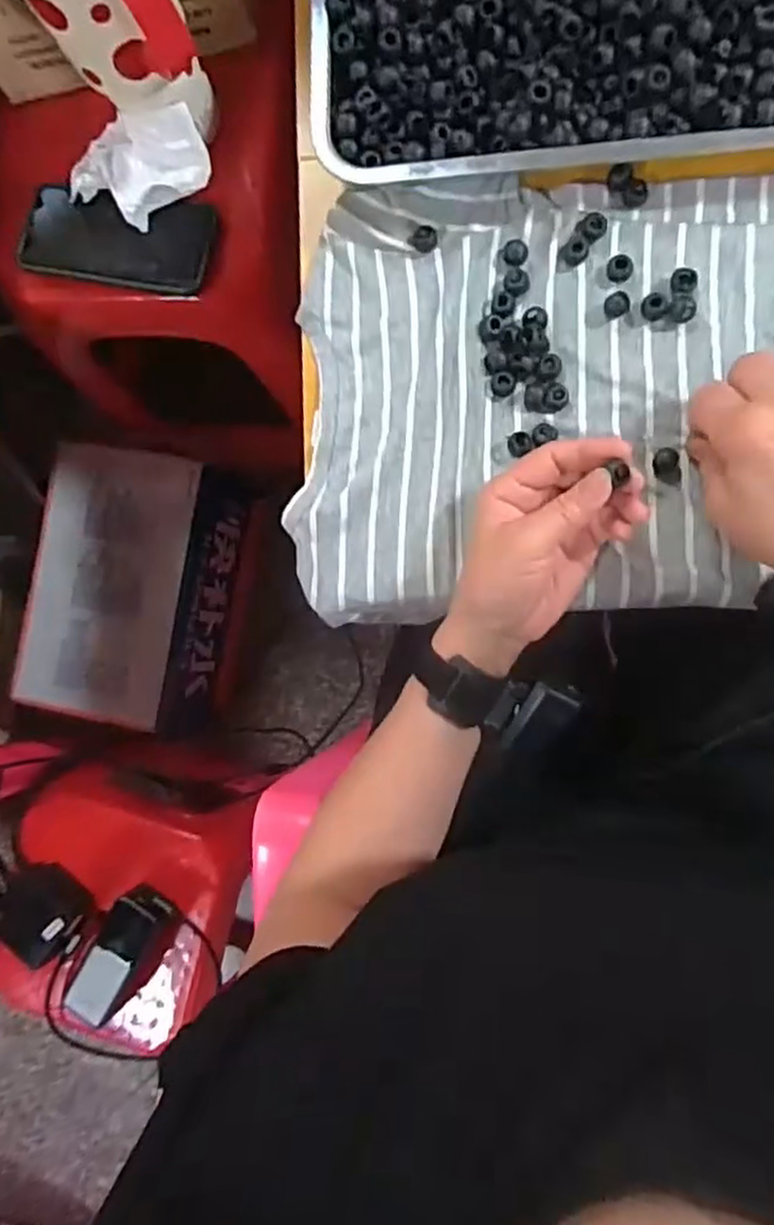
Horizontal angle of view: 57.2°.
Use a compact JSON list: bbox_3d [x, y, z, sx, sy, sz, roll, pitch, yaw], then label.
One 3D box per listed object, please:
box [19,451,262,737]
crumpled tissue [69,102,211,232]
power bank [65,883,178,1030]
[{"bbox_3d":[-0.319,-0.029,0.929,0.220,0.159,0.332,14,90,9],"label":"box"},{"bbox_3d":[-0.197,-0.354,0.552,0.100,0.036,0.083,32,93,9],"label":"crumpled tissue"},{"bbox_3d":[-0.275,0.347,0.720,0.055,0.032,0.139,32,93,9],"label":"power bank"}]

